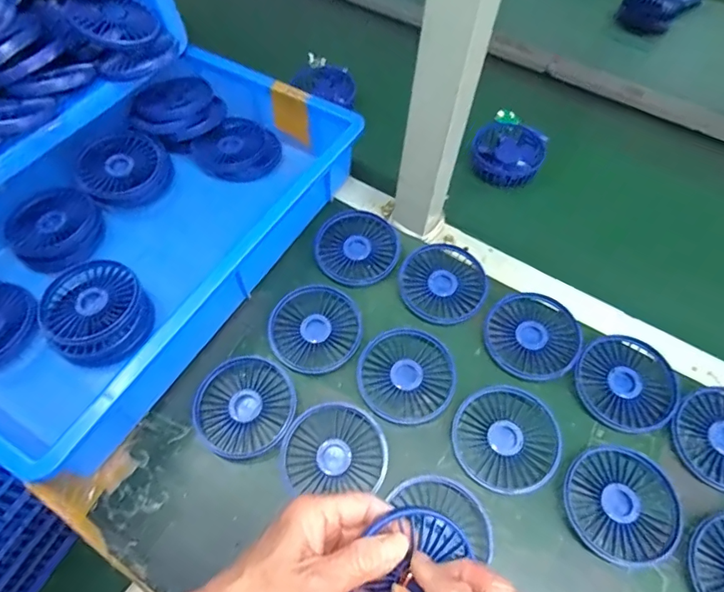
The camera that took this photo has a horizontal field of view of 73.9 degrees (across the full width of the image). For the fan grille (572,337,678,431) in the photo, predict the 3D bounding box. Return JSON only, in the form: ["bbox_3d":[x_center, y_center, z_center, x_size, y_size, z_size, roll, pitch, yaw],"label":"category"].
[{"bbox_3d":[0.241,0.081,0.442,0.085,0.020,0.085,1,59,-1],"label":"fan grille"}]

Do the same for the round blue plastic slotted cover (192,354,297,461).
[{"bbox_3d":[-0.104,0.097,0.427,0.088,0.013,0.087,1,59,-1],"label":"round blue plastic slotted cover"}]

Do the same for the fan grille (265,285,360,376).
[{"bbox_3d":[-0.045,0.030,0.465,0.084,0.008,0.089,1,59,-1],"label":"fan grille"}]

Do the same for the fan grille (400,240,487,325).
[{"bbox_3d":[0.083,-0.015,0.491,0.085,0.011,0.087,1,59,-1],"label":"fan grille"}]

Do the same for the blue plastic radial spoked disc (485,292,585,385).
[{"bbox_3d":[0.163,0.038,0.463,0.084,0.018,0.084,1,59,-1],"label":"blue plastic radial spoked disc"}]

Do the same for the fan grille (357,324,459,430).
[{"bbox_3d":[0.041,0.072,0.440,0.085,0.013,0.083,1,59,-1],"label":"fan grille"}]

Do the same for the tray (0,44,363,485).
[{"bbox_3d":[-0.221,-0.072,0.482,0.270,0.077,0.428,29,63,15],"label":"tray"}]

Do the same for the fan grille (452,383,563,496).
[{"bbox_3d":[0.123,0.120,0.412,0.083,0.020,0.088,1,59,-1],"label":"fan grille"}]

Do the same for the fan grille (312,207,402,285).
[{"bbox_3d":[-0.005,-0.052,0.513,0.084,0.015,0.089,1,59,-1],"label":"fan grille"}]

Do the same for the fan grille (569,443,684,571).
[{"bbox_3d":[0.210,0.168,0.391,0.086,0.014,0.088,-5,59,-5],"label":"fan grille"}]

